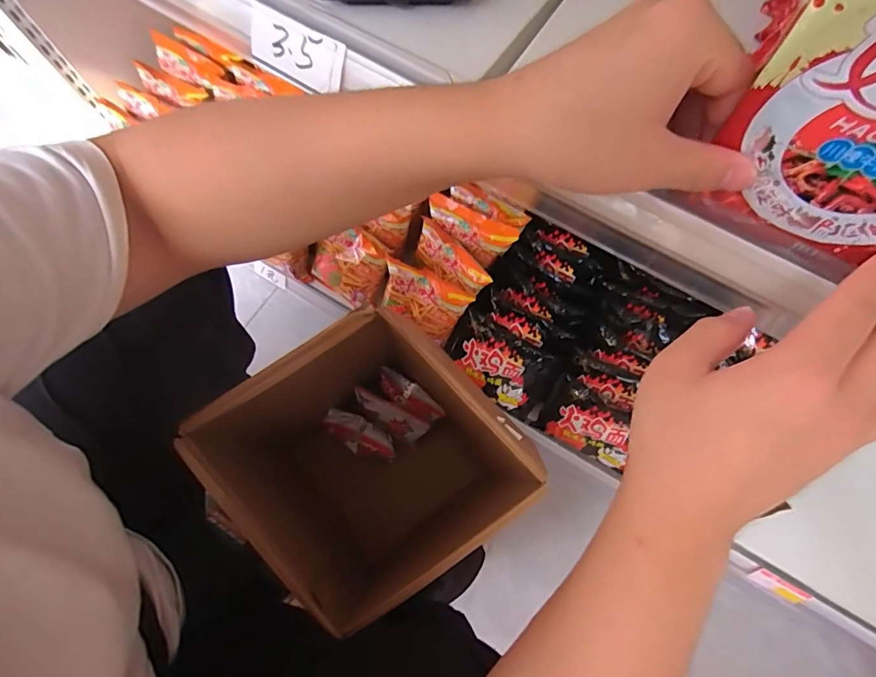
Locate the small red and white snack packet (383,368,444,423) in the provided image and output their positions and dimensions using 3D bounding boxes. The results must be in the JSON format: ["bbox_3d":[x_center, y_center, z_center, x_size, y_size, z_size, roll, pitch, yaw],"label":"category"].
[{"bbox_3d":[-0.045,0.096,0.746,0.117,0.032,0.042,32,74,10],"label":"small red and white snack packet"}]

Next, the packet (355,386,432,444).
[{"bbox_3d":[-0.079,0.120,0.736,0.127,0.035,0.050,35,74,-7],"label":"packet"}]

